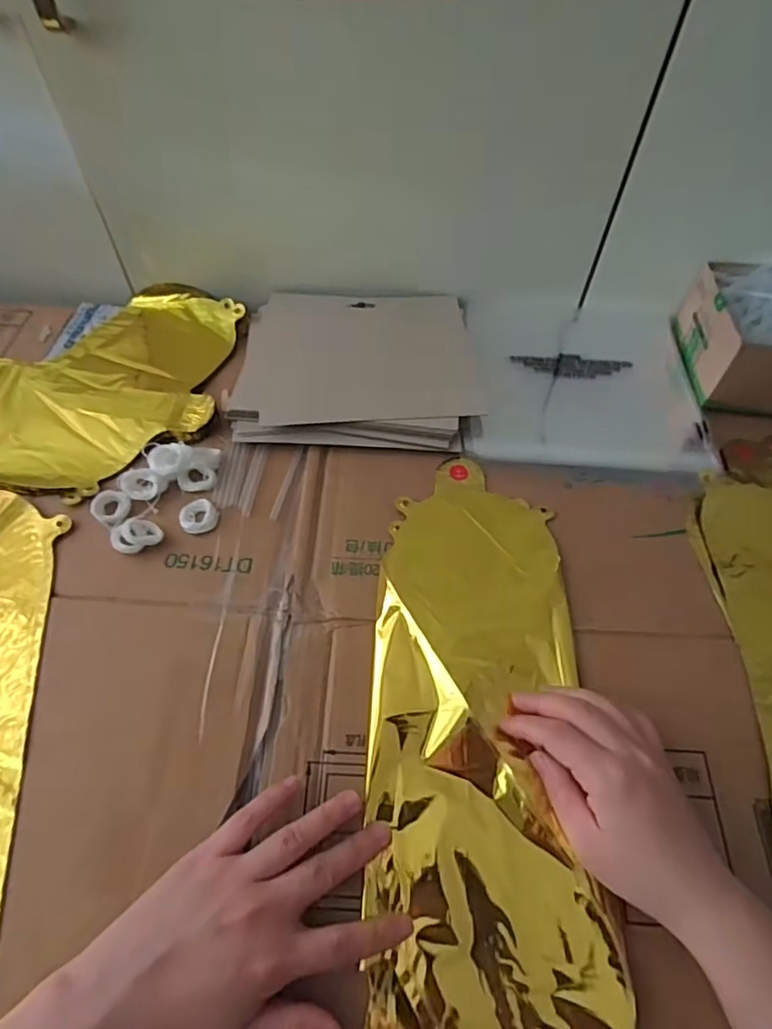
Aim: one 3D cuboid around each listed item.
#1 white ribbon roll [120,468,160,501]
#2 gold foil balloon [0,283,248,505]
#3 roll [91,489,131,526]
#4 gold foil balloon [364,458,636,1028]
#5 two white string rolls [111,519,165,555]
[{"bbox_3d":[-0.191,-0.024,0.445,0.029,0.009,0.027,1,58,-1],"label":"white ribbon roll"},{"bbox_3d":[-0.351,-0.130,0.526,0.400,0.027,0.252,5,58,1],"label":"gold foil balloon"},{"bbox_3d":[-0.210,-0.006,0.433,0.022,0.010,0.024,1,58,-1],"label":"roll"},{"bbox_3d":[0.059,0.146,0.350,0.132,0.021,0.418,2,58,-1],"label":"gold foil balloon"},{"bbox_3d":[-0.185,0.015,0.422,0.034,0.011,0.024,-27,63,-17],"label":"two white string rolls"}]

